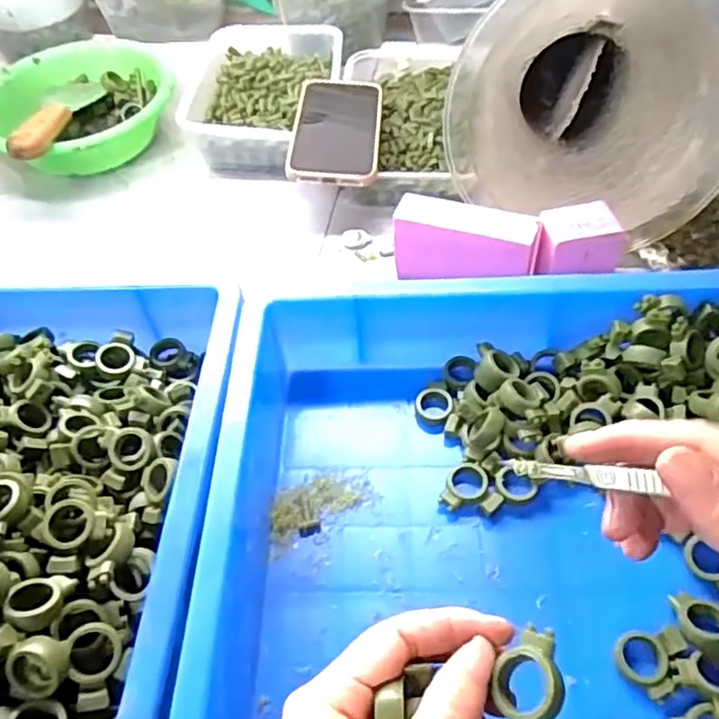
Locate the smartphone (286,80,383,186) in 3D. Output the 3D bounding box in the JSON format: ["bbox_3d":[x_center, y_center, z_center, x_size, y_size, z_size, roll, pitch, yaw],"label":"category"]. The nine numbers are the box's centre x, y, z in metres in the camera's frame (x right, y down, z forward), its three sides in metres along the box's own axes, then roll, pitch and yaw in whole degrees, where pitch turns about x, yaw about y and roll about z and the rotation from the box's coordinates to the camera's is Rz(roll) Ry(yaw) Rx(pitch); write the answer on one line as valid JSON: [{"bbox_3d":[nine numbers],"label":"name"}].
[{"bbox_3d":[-0.020,-0.219,0.594,0.079,0.016,0.175,2,48,1],"label":"smartphone"}]

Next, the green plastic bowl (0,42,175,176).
[{"bbox_3d":[-0.305,-0.271,0.685,0.188,0.060,0.182,-2,52,3],"label":"green plastic bowl"}]

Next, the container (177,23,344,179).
[{"bbox_3d":[-0.097,-0.294,0.698,0.154,0.059,0.231,-2,52,3],"label":"container"}]

